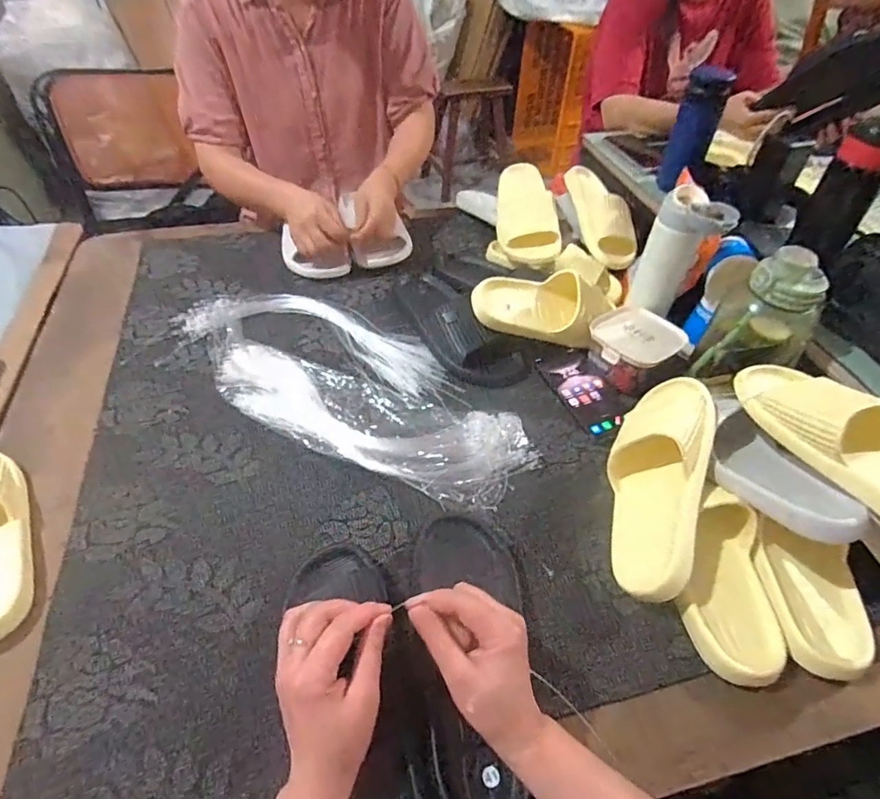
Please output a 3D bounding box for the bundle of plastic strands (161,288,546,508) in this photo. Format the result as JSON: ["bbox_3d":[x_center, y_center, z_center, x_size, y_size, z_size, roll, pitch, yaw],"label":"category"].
[{"bbox_3d":[-0.126,-0.035,0.695,0.524,0.032,0.220,23,50,20],"label":"bundle of plastic strands"}]

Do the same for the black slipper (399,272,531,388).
[{"bbox_3d":[0.017,-0.120,0.768,0.105,0.054,0.275,-26,52,-24],"label":"black slipper"}]

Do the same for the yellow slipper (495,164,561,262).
[{"bbox_3d":[0.142,-0.351,0.910,0.098,0.070,0.259,-4,62,-5],"label":"yellow slipper"}]

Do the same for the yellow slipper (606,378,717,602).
[{"bbox_3d":[0.228,0.076,0.537,0.094,0.075,0.250,14,68,11],"label":"yellow slipper"}]

